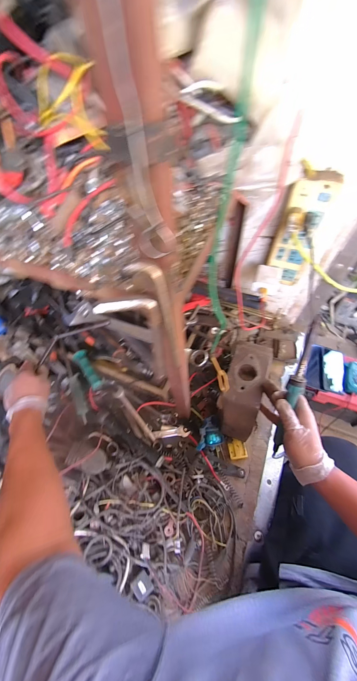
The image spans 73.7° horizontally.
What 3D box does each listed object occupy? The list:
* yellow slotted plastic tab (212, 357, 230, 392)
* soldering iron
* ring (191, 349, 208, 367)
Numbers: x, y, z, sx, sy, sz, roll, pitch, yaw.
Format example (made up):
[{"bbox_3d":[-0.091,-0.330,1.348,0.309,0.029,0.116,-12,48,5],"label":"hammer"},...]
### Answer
[{"bbox_3d":[0.065,0.052,0.368,0.014,0.010,0.059,-25,104,-12],"label":"yellow slotted plastic tab"},{"bbox_3d":[0.191,0.086,0.398,0.021,0.027,0.238,13,105,11],"label":"soldering iron"},{"bbox_3d":[0.050,0.041,0.556,0.043,0.007,0.039,-11,75,30],"label":"ring"}]

